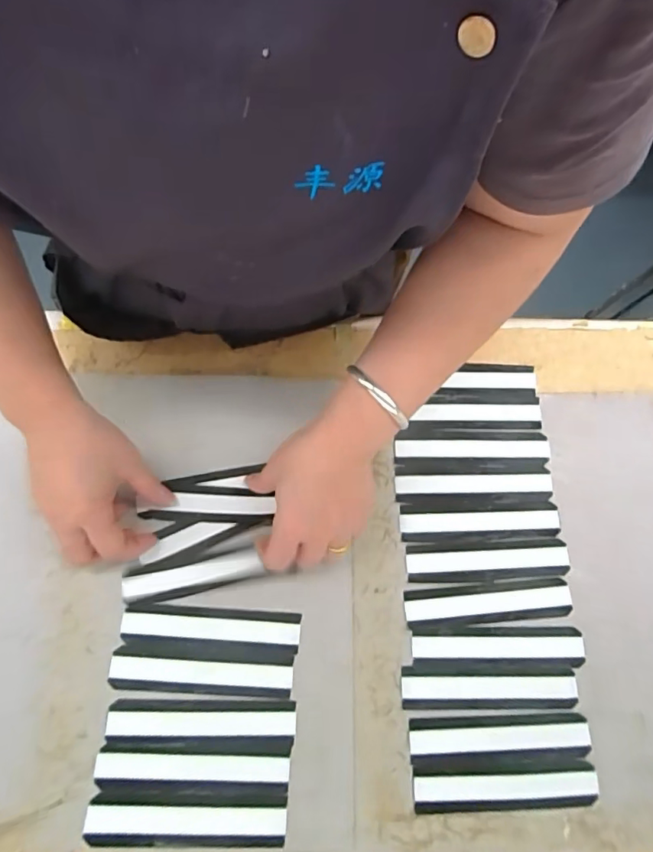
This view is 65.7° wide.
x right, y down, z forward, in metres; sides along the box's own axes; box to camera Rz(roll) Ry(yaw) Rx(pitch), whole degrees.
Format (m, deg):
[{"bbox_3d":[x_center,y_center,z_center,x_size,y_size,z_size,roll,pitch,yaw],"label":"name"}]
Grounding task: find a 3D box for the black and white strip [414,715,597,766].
[{"bbox_3d":[0.134,0.243,0.394,0.138,0.009,0.030,0,71,-2],"label":"black and white strip"}]

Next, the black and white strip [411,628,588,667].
[{"bbox_3d":[0.138,0.180,0.412,0.138,0.008,0.030,1,71,-2],"label":"black and white strip"}]

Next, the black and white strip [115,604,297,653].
[{"bbox_3d":[-0.092,0.164,0.409,0.139,0.008,0.031,4,71,-1],"label":"black and white strip"}]

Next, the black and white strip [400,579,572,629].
[{"bbox_3d":[0.135,0.150,0.425,0.137,0.005,0.031,-3,71,-4],"label":"black and white strip"}]

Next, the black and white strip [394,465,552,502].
[{"bbox_3d":[0.131,0.051,0.451,0.139,0.004,0.033,0,71,-2],"label":"black and white strip"}]

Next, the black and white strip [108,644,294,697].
[{"bbox_3d":[-0.097,0.194,0.398,0.139,0.007,0.032,5,68,-3],"label":"black and white strip"}]

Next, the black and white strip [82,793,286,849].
[{"bbox_3d":[-0.100,0.283,0.363,0.138,0.006,0.030,3,61,-4],"label":"black and white strip"}]

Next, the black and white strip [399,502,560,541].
[{"bbox_3d":[0.134,0.084,0.443,0.138,0.006,0.030,-1,71,-3],"label":"black and white strip"}]

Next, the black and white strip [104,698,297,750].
[{"bbox_3d":[-0.095,0.228,0.387,0.138,0.008,0.032,2,72,-3],"label":"black and white strip"}]

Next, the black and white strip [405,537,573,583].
[{"bbox_3d":[0.137,0.115,0.433,0.136,0.007,0.031,-2,71,-3],"label":"black and white strip"}]

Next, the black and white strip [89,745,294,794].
[{"bbox_3d":[-0.098,0.253,0.373,0.137,0.008,0.029,3,68,-3],"label":"black and white strip"}]

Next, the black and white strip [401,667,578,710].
[{"bbox_3d":[0.129,0.209,0.403,0.138,0.008,0.030,2,71,-2],"label":"black and white strip"}]

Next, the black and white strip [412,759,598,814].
[{"bbox_3d":[0.134,0.271,0.379,0.136,0.004,0.031,-1,71,-3],"label":"black and white strip"}]

